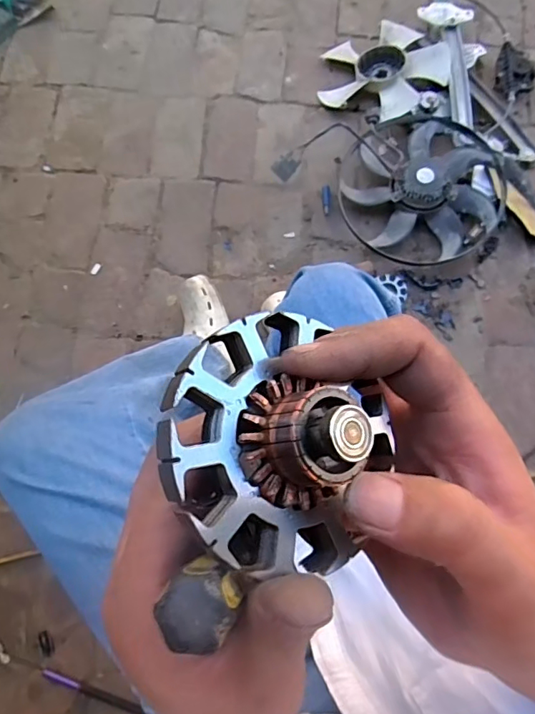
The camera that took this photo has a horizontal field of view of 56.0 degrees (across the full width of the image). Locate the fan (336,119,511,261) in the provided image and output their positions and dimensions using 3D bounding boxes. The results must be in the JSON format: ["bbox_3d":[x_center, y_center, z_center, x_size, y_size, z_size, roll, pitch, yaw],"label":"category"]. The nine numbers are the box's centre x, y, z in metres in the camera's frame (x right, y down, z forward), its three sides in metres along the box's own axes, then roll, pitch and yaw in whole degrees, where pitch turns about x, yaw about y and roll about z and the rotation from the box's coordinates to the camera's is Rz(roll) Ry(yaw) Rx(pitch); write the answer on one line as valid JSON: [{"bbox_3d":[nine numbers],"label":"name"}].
[{"bbox_3d":[0.328,-0.374,1.062,0.344,0.084,0.328,0,72,0],"label":"fan"}]

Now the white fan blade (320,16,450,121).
[{"bbox_3d":[0.271,-0.664,1.172,0.270,0.062,0.271,0,72,0],"label":"white fan blade"}]

